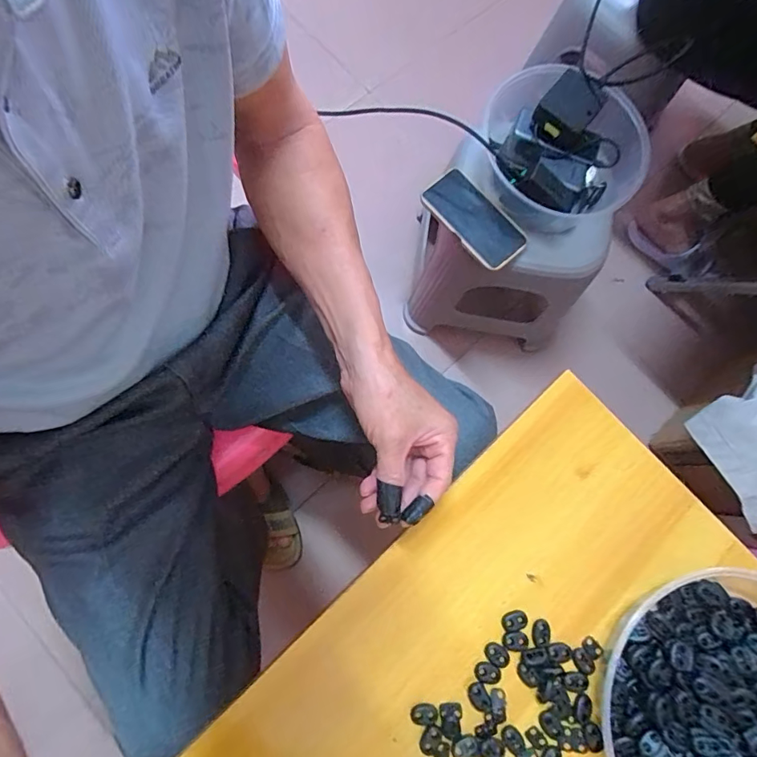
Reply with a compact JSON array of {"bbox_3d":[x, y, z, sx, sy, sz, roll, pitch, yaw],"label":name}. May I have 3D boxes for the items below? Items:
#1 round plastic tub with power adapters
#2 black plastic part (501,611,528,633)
[{"bbox_3d":[0.274,-0.338,0.693,0.209,0.097,0.222,1,76,-5],"label":"round plastic tub with power adapters"},{"bbox_3d":[0.116,0.207,0.400,0.022,0.004,0.015,-15,78,-8],"label":"black plastic part"}]

